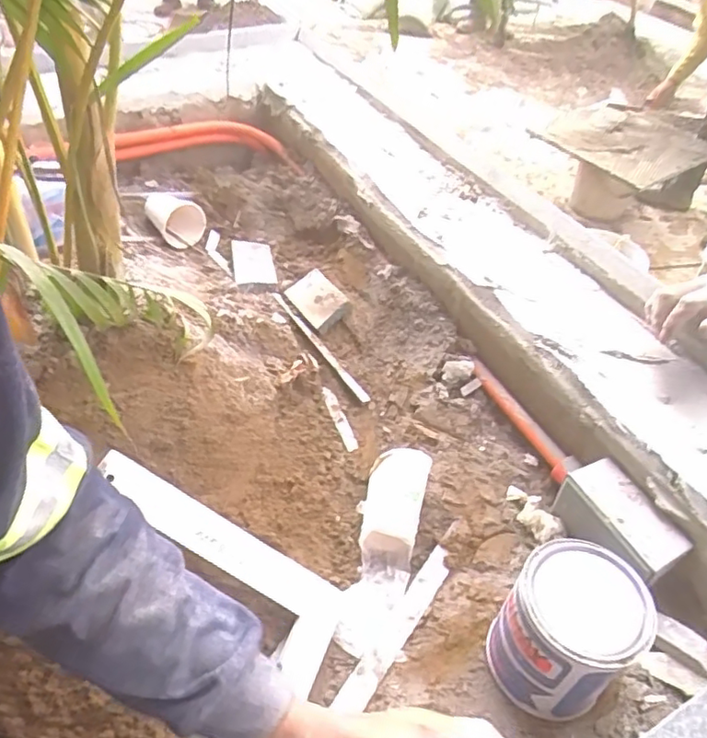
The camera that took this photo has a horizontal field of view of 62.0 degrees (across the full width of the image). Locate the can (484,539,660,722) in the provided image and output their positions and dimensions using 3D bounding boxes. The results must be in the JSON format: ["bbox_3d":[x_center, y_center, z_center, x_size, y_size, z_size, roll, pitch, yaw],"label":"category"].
[{"bbox_3d":[0.173,0.222,0.496,0.098,0.130,0.095,2,47,-2],"label":"can"}]

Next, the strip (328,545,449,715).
[{"bbox_3d":[0.008,0.278,0.514,0.030,0.022,0.310,26,50,20],"label":"strip"}]

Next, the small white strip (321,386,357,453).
[{"bbox_3d":[-0.018,0.064,0.754,0.016,0.006,0.103,-13,49,-16],"label":"small white strip"}]

